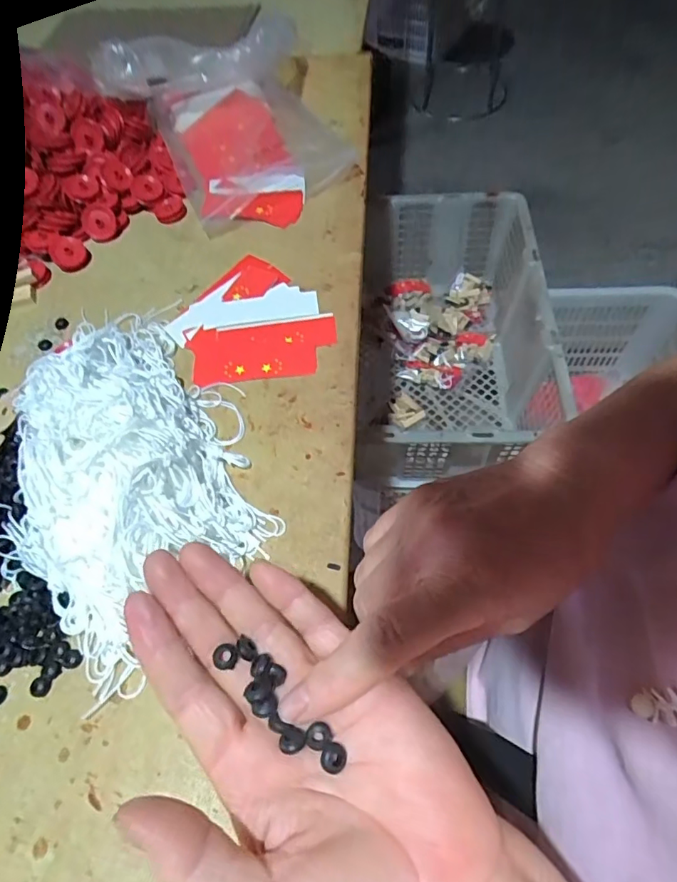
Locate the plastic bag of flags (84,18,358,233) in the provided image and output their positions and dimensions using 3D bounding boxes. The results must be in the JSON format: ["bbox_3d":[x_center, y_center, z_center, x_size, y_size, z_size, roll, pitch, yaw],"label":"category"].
[{"bbox_3d":[-0.110,-0.315,0.491,0.192,0.075,0.275,-19,60,-6],"label":"plastic bag of flags"}]

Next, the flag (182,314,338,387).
[{"bbox_3d":[-0.056,-0.069,0.378,0.106,0.004,0.052,-5,60,2],"label":"flag"}]

